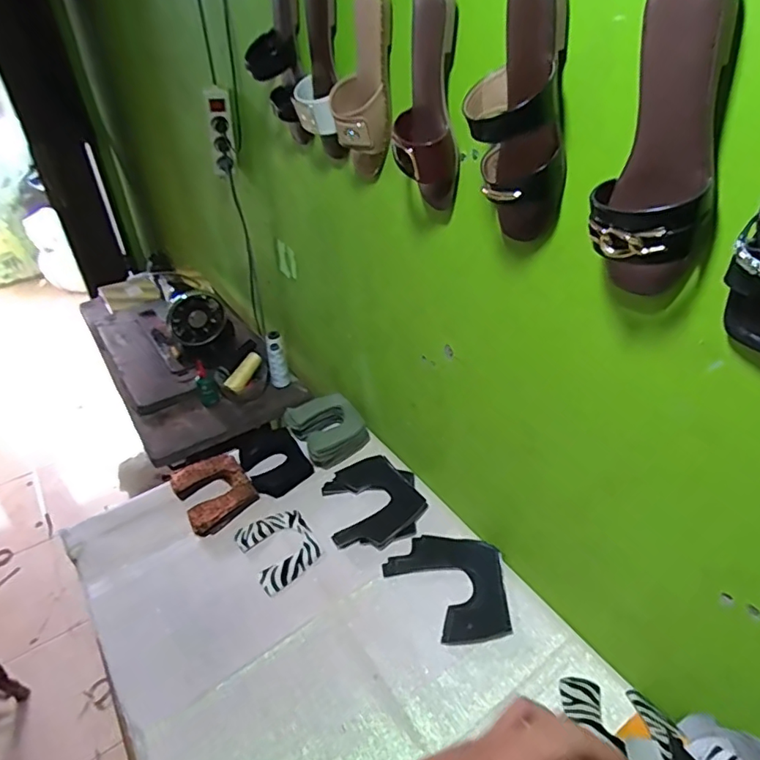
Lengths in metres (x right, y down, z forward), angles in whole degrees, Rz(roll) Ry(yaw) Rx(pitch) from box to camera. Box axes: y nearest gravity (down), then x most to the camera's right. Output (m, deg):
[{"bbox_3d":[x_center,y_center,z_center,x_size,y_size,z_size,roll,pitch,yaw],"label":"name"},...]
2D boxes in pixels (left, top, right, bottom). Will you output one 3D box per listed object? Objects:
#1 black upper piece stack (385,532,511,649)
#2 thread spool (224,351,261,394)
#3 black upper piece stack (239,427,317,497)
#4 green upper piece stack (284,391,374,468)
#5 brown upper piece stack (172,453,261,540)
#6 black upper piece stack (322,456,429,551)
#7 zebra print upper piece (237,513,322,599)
[{"bbox_3d":[0.107,0.334,0.877,0.190,0.007,0.193,-1,37,2],"label":"black upper piece stack"},{"bbox_3d":[-0.326,-0.020,1.295,0.035,0.035,0.113,18,59,25],"label":"thread spool"},{"bbox_3d":[-0.223,0.169,1.111,0.122,0.033,0.154,-27,44,-29],"label":"black upper piece stack"},{"bbox_3d":[-0.112,0.105,1.143,0.135,0.070,0.153,-29,45,-31],"label":"green upper piece stack"},{"bbox_3d":[-0.323,0.218,1.048,0.134,0.038,0.163,-24,42,-26],"label":"brown upper piece stack"},{"bbox_3d":[-0.010,0.228,1.011,0.173,0.025,0.190,-10,38,-10],"label":"black upper piece stack"},{"bbox_3d":[-0.176,0.297,0.952,0.119,0.010,0.143,-22,44,-29],"label":"zebra print upper piece"}]

